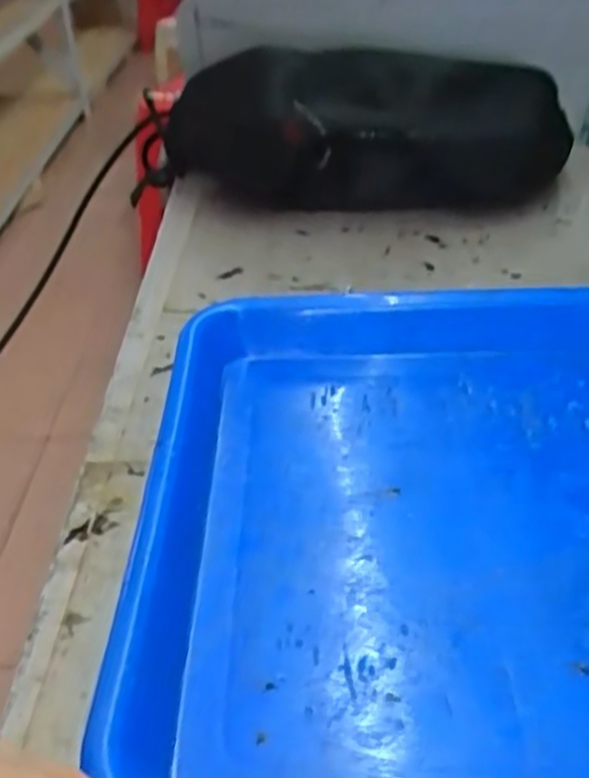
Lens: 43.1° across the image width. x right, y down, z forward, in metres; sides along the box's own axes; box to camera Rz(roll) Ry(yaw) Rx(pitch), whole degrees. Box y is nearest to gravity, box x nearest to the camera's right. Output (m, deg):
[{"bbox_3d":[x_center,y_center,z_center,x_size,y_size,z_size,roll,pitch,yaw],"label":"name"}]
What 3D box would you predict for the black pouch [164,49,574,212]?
[{"bbox_3d":[0.034,-0.188,0.530,0.295,0.095,0.087,9,40,16],"label":"black pouch"}]

